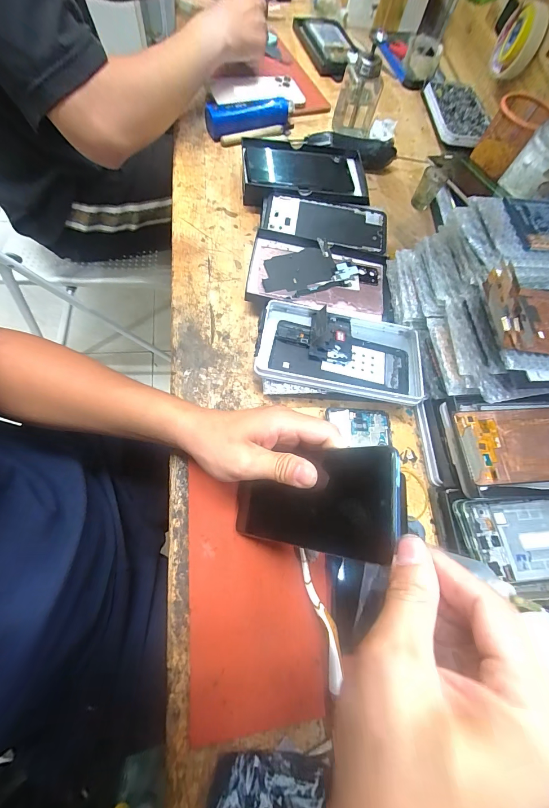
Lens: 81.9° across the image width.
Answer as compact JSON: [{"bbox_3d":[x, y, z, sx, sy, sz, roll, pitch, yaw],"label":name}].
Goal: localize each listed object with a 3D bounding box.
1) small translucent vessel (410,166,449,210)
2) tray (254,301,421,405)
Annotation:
[{"bbox_3d":[0.238,-0.331,0.488,0.034,0.053,0.026,28,68,3],"label":"small translucent vessel"},{"bbox_3d":[0.076,-0.061,0.352,0.187,0.032,0.104,12,68,-3],"label":"tray"}]

